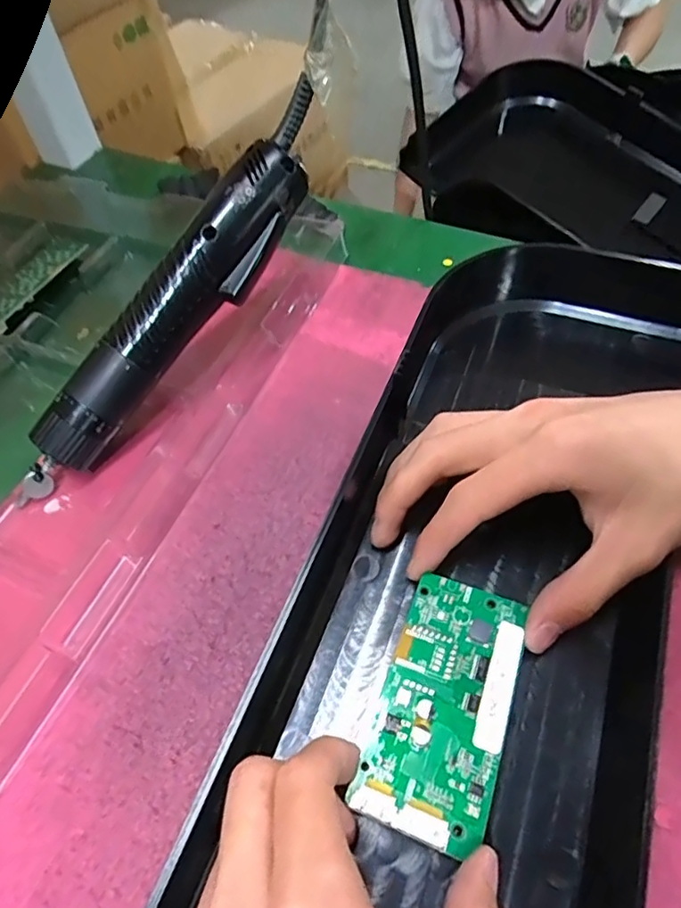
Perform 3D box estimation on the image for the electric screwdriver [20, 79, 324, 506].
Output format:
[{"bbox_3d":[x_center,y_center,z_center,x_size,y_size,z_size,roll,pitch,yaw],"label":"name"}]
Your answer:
[{"bbox_3d":[-0.081,-0.079,0.293,0.032,0.032,0.240,36,88,25],"label":"electric screwdriver"}]

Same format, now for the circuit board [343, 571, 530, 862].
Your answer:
[{"bbox_3d":[0.041,0.093,0.218,0.048,0.008,0.093,18,58,15],"label":"circuit board"}]

